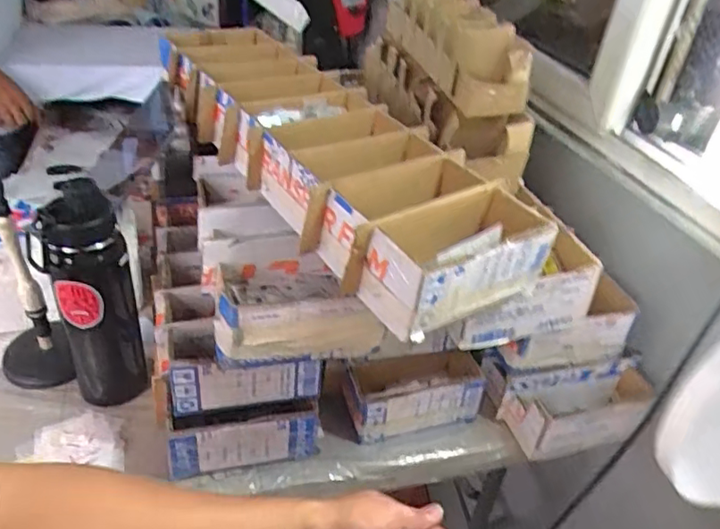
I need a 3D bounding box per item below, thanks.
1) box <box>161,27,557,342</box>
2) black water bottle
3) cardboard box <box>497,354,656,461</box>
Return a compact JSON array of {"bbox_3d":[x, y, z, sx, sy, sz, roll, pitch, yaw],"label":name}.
[{"bbox_3d":[-0.043,-0.148,0.686,0.198,0.094,0.537,-16,42,-29],"label":"box"},{"bbox_3d":[-0.291,0.039,0.641,0.084,0.282,0.062,-10,40,-22],"label":"black water bottle"},{"bbox_3d":[0.244,0.179,0.707,0.147,0.074,0.072,-3,37,-13],"label":"cardboard box"}]

